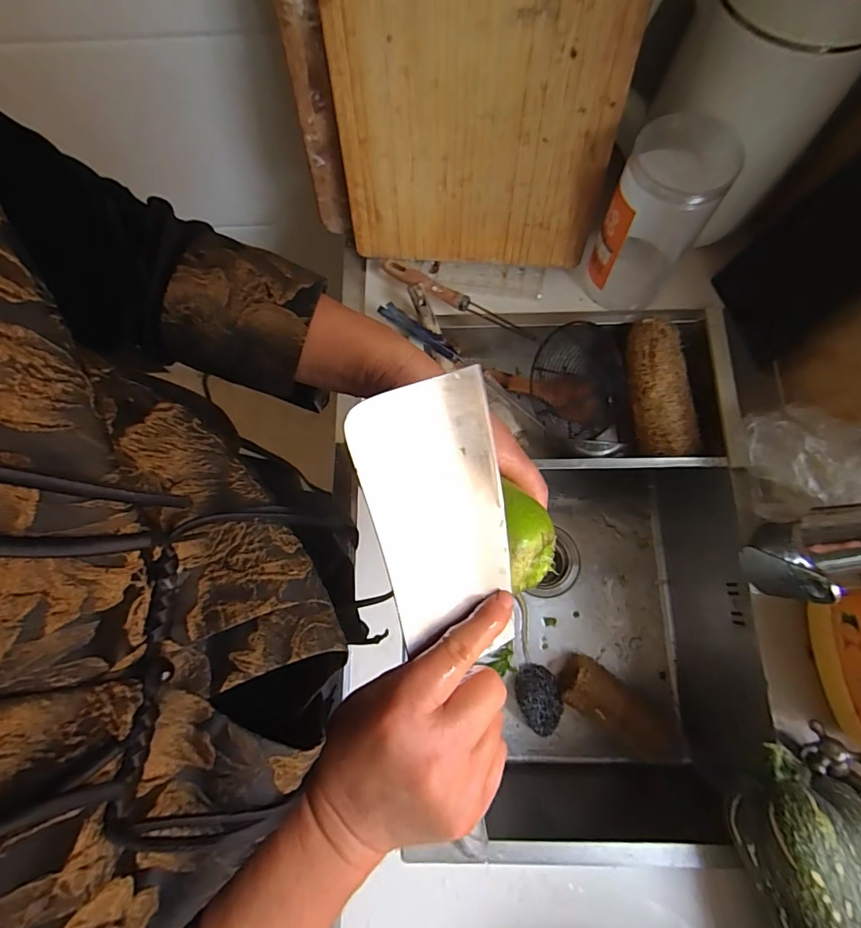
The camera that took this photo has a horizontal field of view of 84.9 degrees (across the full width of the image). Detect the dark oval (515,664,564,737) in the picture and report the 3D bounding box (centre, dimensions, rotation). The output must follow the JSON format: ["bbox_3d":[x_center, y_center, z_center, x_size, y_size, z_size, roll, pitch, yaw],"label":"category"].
[{"bbox_3d":[0.151,0.328,0.660,0.060,0.043,0.082,-6,75,0],"label":"dark oval"}]

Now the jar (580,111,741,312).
[{"bbox_3d":[0.255,-0.280,0.550,0.104,0.186,0.124,33,79,10],"label":"jar"}]

